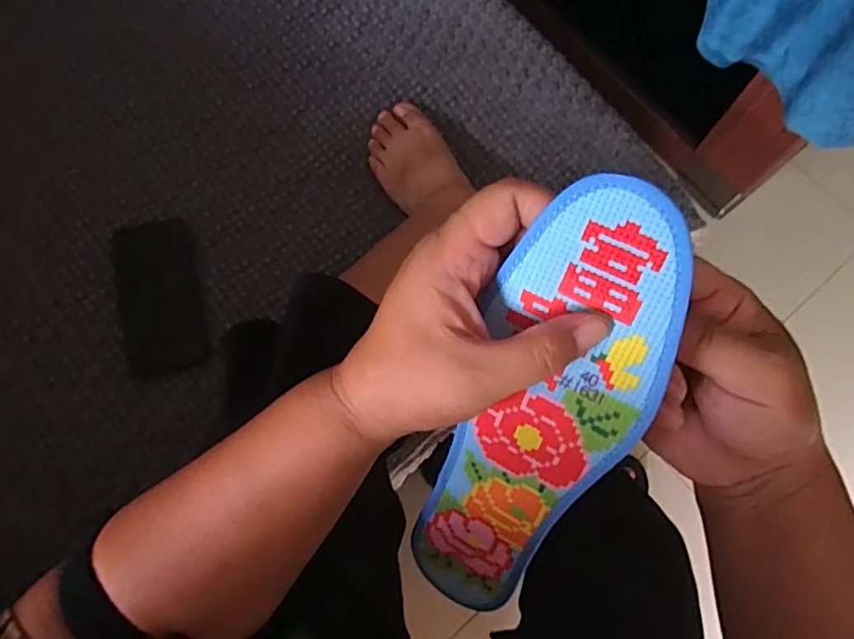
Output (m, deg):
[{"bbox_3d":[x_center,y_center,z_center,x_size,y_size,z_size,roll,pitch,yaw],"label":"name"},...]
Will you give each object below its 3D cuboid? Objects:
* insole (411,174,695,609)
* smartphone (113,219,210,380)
[{"bbox_3d":[0.047,0.054,0.262,0.072,0.231,0.009,26,32,20],"label":"insole"},{"bbox_3d":[-0.271,-0.026,0.598,0.078,0.013,0.159,-13,75,-4],"label":"smartphone"}]

